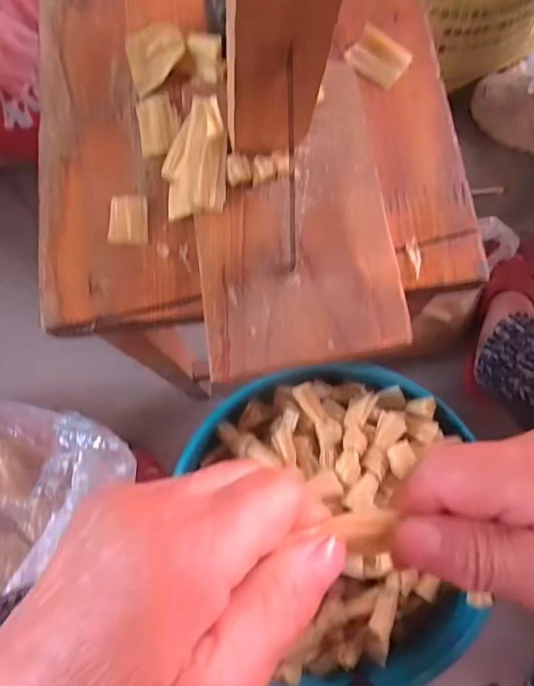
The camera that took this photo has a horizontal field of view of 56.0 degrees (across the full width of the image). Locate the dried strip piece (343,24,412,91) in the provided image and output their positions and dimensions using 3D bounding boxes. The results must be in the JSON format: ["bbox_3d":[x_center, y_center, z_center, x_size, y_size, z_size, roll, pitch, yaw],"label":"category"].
[{"bbox_3d":[0.065,-0.168,0.294,0.034,0.007,0.025,37,80,10],"label":"dried strip piece"}]

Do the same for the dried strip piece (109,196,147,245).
[{"bbox_3d":[-0.075,-0.067,0.273,0.020,0.004,0.029,-1,76,2],"label":"dried strip piece"}]

